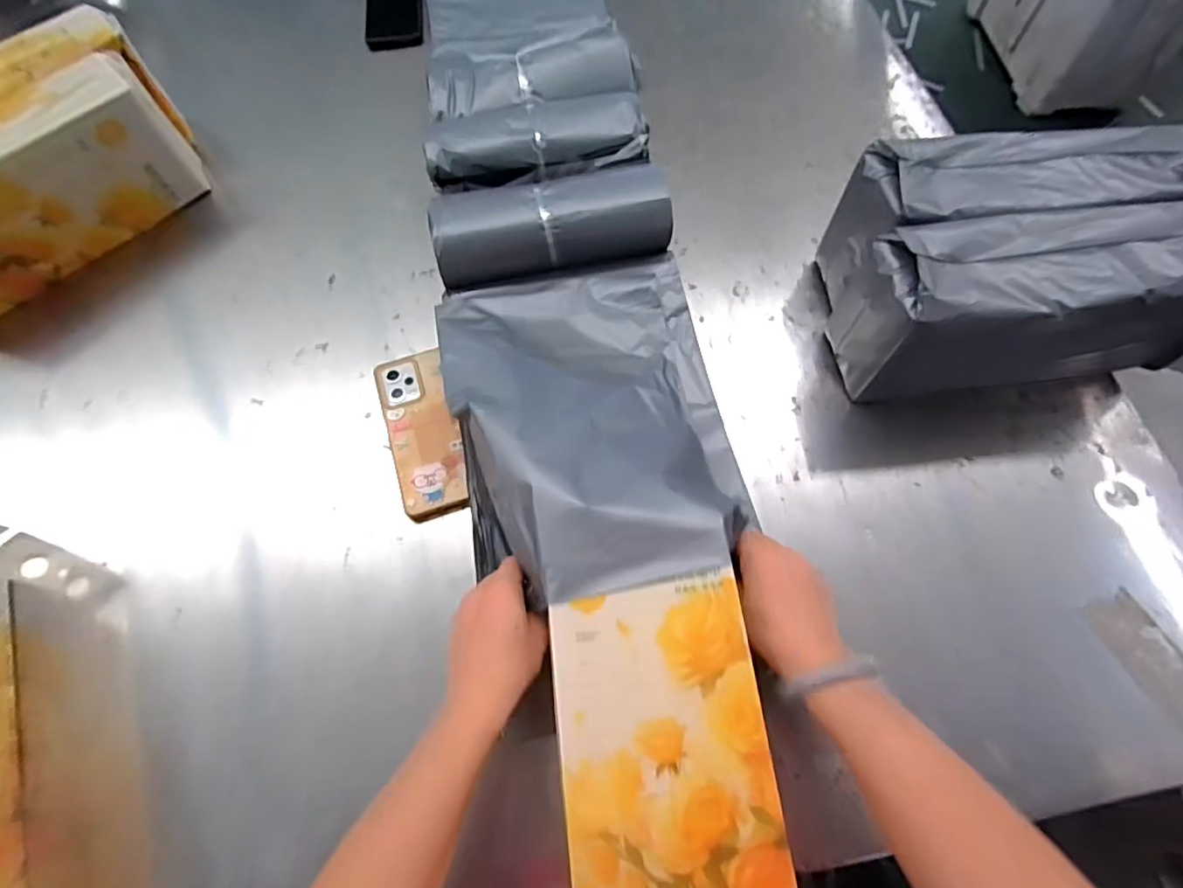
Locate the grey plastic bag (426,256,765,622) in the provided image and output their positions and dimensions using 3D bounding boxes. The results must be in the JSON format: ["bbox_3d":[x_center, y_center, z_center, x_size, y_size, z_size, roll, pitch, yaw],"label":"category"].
[{"bbox_3d":[0.001,-0.036,0.496,0.235,0.101,0.324,-12,67,-3],"label":"grey plastic bag"}]

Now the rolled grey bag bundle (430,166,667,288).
[{"bbox_3d":[-0.042,-0.224,0.611,0.241,0.070,0.093,-12,67,-3],"label":"rolled grey bag bundle"}]

